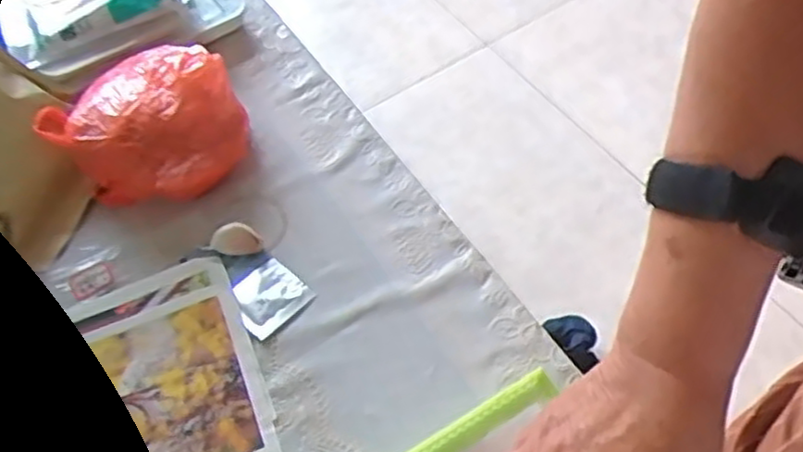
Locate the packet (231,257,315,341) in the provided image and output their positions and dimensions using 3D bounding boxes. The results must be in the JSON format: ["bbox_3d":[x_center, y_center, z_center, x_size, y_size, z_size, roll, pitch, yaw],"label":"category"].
[{"bbox_3d":[-0.093,0.047,0.515,0.049,0.004,0.049,-40,64,-22],"label":"packet"}]

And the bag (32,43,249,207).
[{"bbox_3d":[-0.189,-0.081,0.564,0.131,0.050,0.133,39,67,25],"label":"bag"}]

